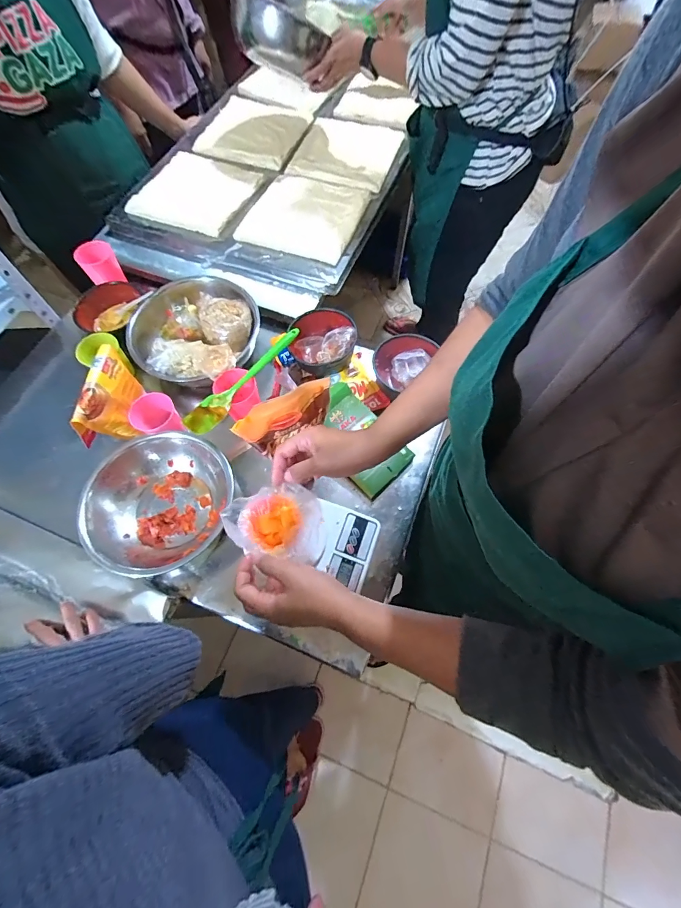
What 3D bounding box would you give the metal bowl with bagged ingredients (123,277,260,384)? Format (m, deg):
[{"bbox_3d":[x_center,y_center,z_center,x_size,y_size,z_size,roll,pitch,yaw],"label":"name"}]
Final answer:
[{"bbox_3d":[-0.291,-0.239,0.756,0.254,0.110,0.263,0,67,0],"label":"metal bowl with bagged ingredients"}]

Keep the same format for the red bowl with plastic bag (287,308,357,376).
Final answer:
[{"bbox_3d":[-0.036,-0.230,0.750,0.129,0.068,0.127,0,67,0],"label":"red bowl with plastic bag"}]

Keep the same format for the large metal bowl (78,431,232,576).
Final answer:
[{"bbox_3d":[-0.305,0.086,0.639,0.223,0.087,0.240,2,67,1],"label":"large metal bowl"}]

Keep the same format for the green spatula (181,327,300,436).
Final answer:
[{"bbox_3d":[-0.164,-0.133,0.652,0.050,0.017,0.265,39,73,15],"label":"green spatula"}]

